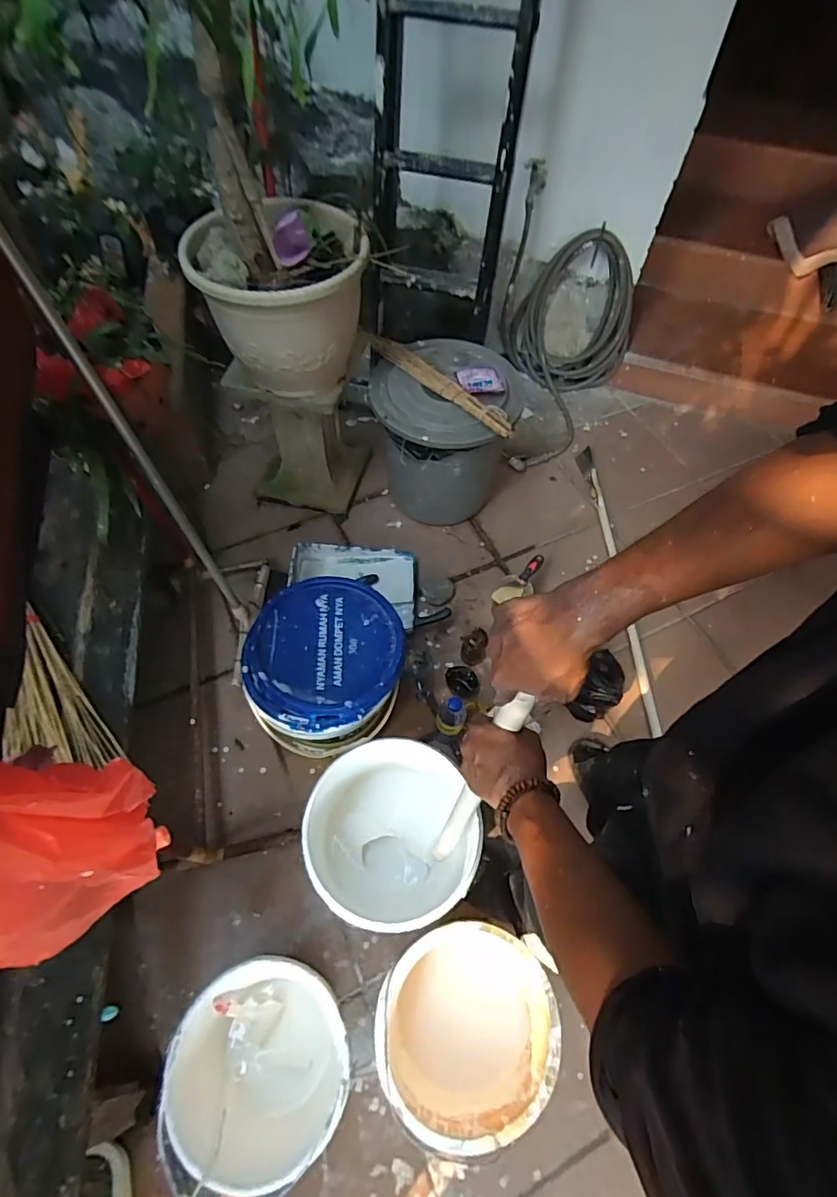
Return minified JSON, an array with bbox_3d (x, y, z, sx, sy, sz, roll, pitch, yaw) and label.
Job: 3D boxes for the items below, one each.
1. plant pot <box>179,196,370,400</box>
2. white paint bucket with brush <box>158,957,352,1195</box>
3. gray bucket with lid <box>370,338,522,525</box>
[{"bbox_3d":[-0.303,-0.673,1.241,0.377,0.330,0.329,-12,60,-10],"label":"plant pot"},{"bbox_3d":[-0.262,0.802,0.931,0.286,0.190,0.289,1,59,-2],"label":"white paint bucket with brush"},{"bbox_3d":[0.060,-0.470,1.558,0.374,0.409,0.367,1,59,-2],"label":"gray bucket with lid"}]

